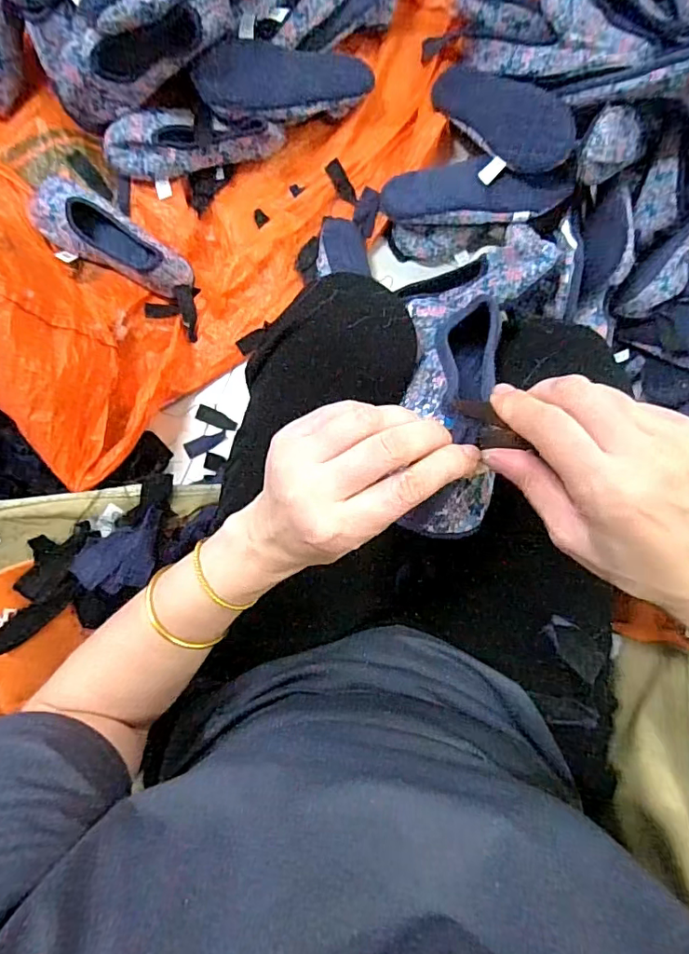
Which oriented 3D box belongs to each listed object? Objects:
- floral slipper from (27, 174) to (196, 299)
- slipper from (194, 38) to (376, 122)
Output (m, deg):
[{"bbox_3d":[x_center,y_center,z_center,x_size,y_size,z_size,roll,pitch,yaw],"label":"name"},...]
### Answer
[{"bbox_3d":[-0.342,-0.350,0.766,0.240,0.069,0.087,29,89,1],"label":"floral slipper"},{"bbox_3d":[-0.089,-0.574,0.778,0.256,0.060,0.094,-14,102,-17],"label":"slipper"}]

